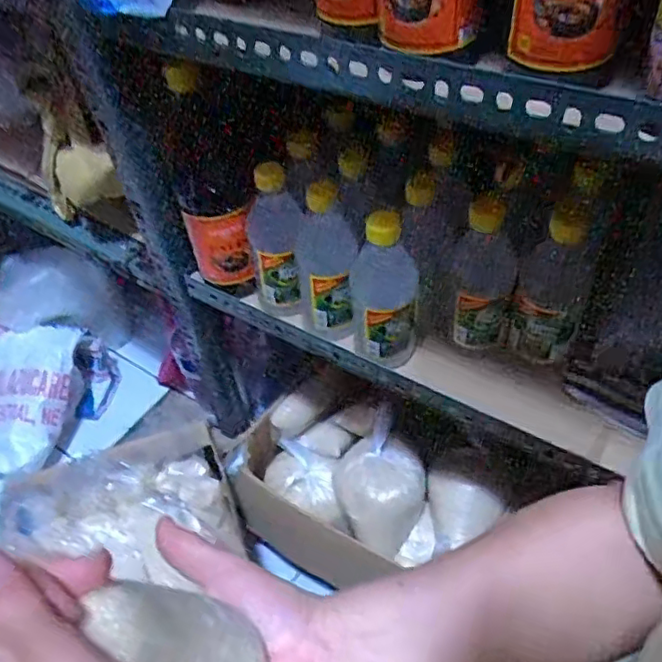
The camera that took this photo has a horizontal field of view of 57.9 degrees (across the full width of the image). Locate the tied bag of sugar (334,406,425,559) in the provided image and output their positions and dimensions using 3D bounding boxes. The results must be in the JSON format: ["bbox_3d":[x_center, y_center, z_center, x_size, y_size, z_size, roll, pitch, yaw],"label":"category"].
[{"bbox_3d":[0.065,0.193,0.762,0.118,0.073,0.140,-30,53,-19],"label":"tied bag of sugar"}]

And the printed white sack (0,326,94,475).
[{"bbox_3d":[-0.587,0.116,1.038,0.302,0.139,0.235,3,49,8],"label":"printed white sack"}]

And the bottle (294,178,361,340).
[{"bbox_3d":[-0.004,-0.067,0.600,0.066,0.161,0.060,-6,49,1],"label":"bottle"}]

